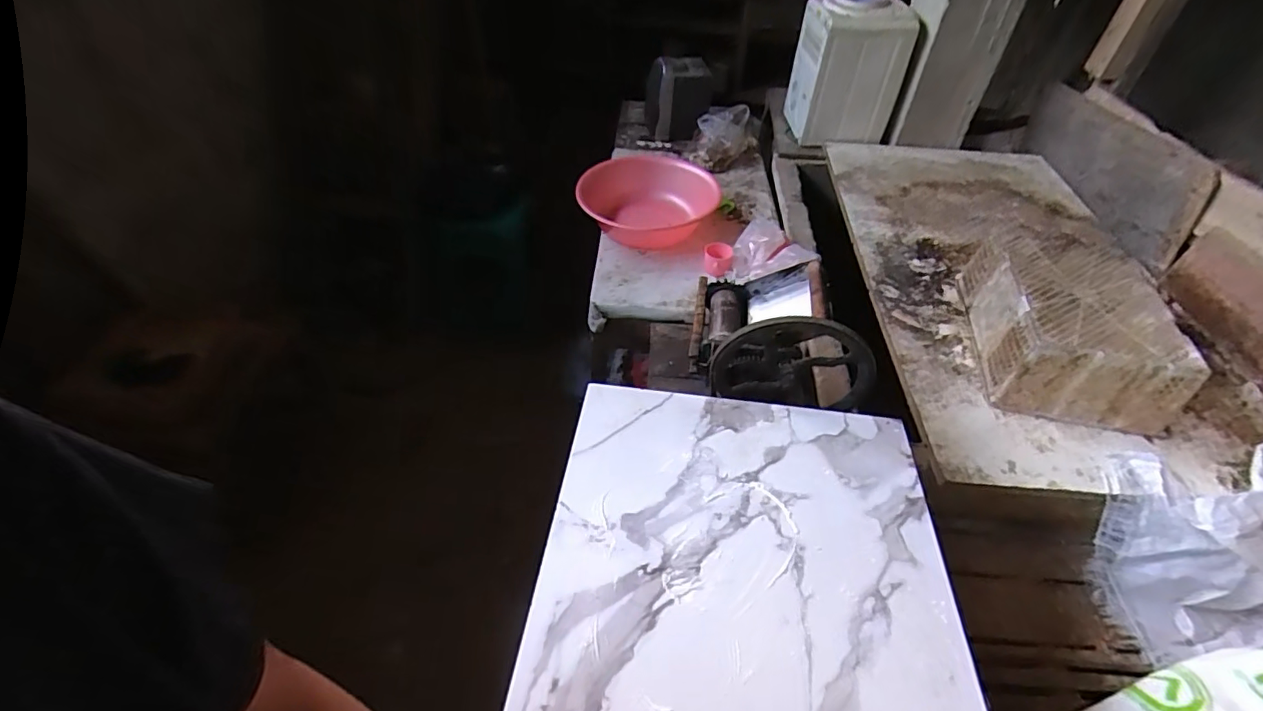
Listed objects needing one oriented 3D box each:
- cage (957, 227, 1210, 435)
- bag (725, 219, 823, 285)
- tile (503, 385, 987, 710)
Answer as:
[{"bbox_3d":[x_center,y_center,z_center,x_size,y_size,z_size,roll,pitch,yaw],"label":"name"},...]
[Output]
[{"bbox_3d":[1.006,-0.085,1.265,0.313,0.186,0.483,15,47,11],"label":"cage"},{"bbox_3d":[0.386,-0.312,1.585,0.240,0.100,0.228,-1,46,-5],"label":"bag"},{"bbox_3d":[0.143,0.243,0.703,0.492,0.010,0.498,7,42,4],"label":"tile"}]

